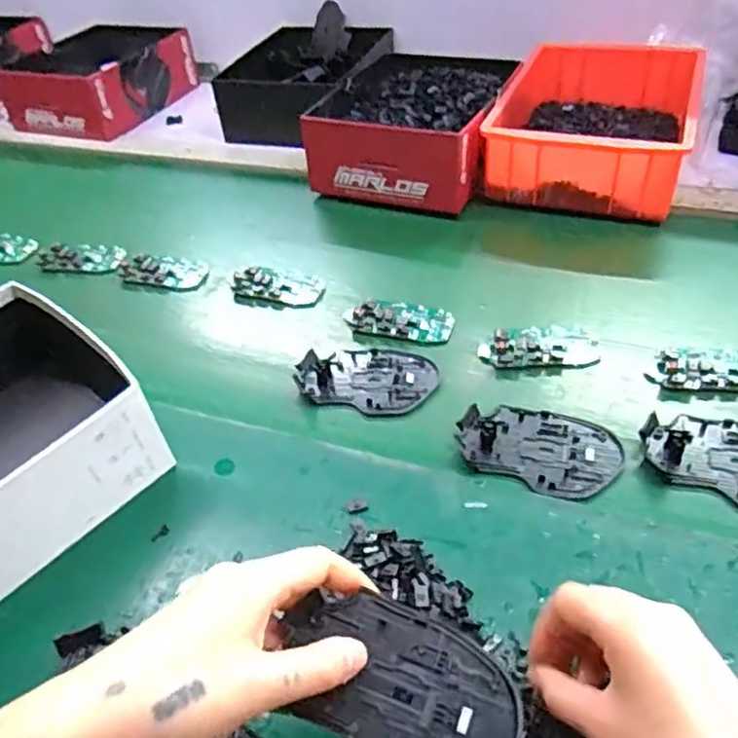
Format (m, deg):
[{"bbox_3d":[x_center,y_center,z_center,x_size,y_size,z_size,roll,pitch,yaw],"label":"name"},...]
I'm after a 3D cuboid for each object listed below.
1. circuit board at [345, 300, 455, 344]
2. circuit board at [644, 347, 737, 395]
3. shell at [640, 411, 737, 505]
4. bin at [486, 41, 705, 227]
[{"bbox_3d":[0.027,-0.046,0.607,0.099,0.006,0.044,10,46,17],"label":"circuit board"},{"bbox_3d":[0.273,-0.001,0.526,0.092,0.007,0.045,4,45,12],"label":"circuit board"},{"bbox_3d":[0.253,0.062,0.467,0.112,0.009,0.070,18,49,24],"label":"shell"},{"bbox_3d":[0.259,-0.288,0.770,0.205,0.081,0.286,10,46,18],"label":"bin"}]

